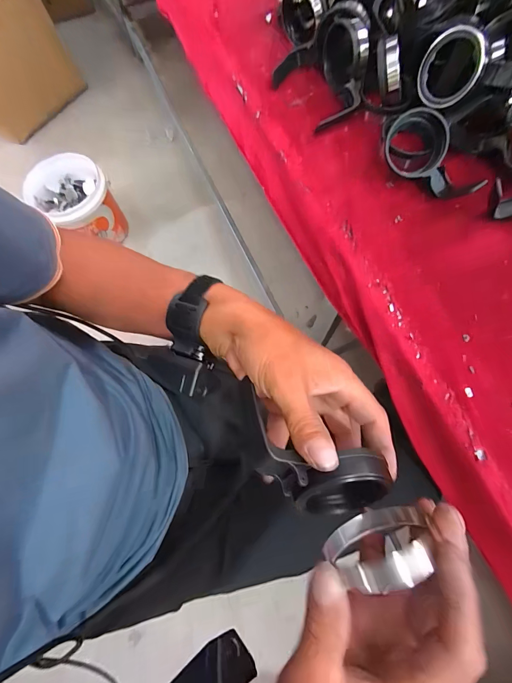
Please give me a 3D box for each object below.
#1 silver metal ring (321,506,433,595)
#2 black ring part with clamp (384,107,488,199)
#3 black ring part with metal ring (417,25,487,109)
[{"bbox_3d":[0.079,0.127,0.193,0.068,0.074,0.015,-24,73,-6],"label":"silver metal ring"},{"bbox_3d":[0.213,-0.218,0.360,0.121,0.050,0.071,41,78,13],"label":"black ring part with clamp"},{"bbox_3d":[0.224,-0.315,0.354,0.065,0.070,0.016,39,42,17],"label":"black ring part with metal ring"}]

